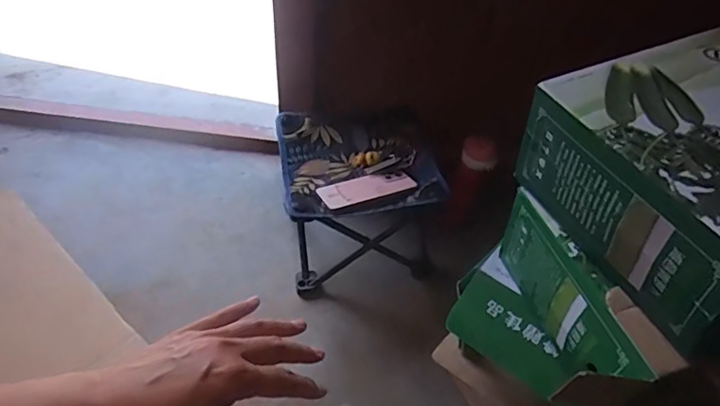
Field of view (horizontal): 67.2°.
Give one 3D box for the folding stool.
[{"bbox_3d":[-0.012,-0.010,1.054,0.271,0.233,0.283,-8,45,-11],"label":"folding stool"}]

